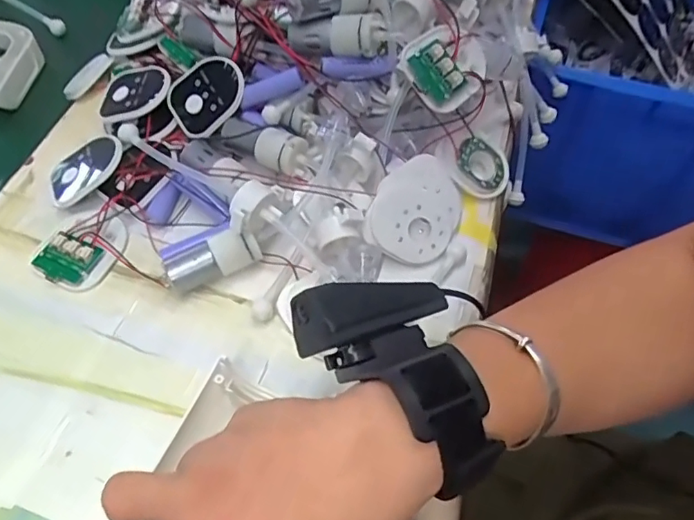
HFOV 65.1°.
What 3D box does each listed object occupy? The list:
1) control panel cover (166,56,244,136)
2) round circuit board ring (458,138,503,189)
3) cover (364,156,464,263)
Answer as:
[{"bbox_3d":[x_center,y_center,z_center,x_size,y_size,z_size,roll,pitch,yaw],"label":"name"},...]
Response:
[{"bbox_3d":[-0.100,-0.118,0.386,0.058,0.004,0.048,-37,78,13],"label":"control panel cover"},{"bbox_3d":[0.096,-0.070,0.388,0.038,0.004,0.030,32,74,-8],"label":"round circuit board ring"},{"bbox_3d":[0.046,-0.033,0.352,0.055,0.011,0.068,33,81,-11],"label":"cover"}]

